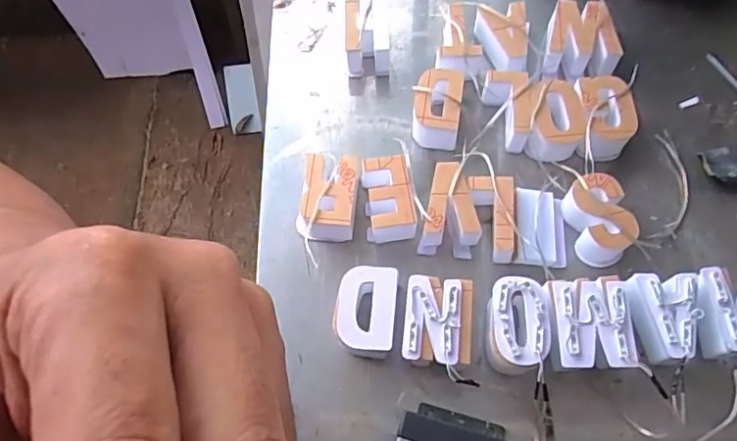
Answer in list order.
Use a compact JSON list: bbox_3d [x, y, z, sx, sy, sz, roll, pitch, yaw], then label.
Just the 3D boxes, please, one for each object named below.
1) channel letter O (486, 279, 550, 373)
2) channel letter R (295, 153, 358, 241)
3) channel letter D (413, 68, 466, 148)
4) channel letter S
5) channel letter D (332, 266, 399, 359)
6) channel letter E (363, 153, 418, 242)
[{"bbox_3d":[0.142,0.105,0.550,0.061,0.047,0.091,11,67,4],"label":"channel letter O"},{"bbox_3d":[-0.045,-0.023,0.615,0.062,0.057,0.090,3,66,1],"label":"channel letter R"},{"bbox_3d":[0.079,-0.127,0.658,0.055,0.054,0.090,7,66,3],"label":"channel letter D"},{"bbox_3d":[0.244,0.001,0.596,0.055,0.045,0.092,-11,67,-5],"label":"channel letter S"},{"bbox_3d":[-0.005,0.093,0.562,0.062,0.052,0.084,6,66,2],"label":"channel letter D"},{"bbox_3d":[0.020,-0.021,0.610,0.055,0.057,0.082,-6,66,-3],"label":"channel letter E"}]

